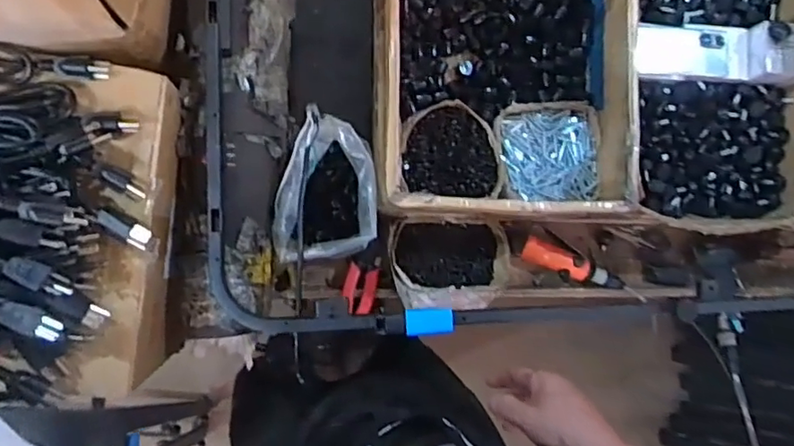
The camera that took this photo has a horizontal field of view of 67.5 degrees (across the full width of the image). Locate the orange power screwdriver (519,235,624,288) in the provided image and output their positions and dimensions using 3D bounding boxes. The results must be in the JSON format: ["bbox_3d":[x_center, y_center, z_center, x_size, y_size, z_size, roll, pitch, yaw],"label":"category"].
[{"bbox_3d":[0.289,0.073,0.980,0.178,0.053,0.045,23,85,-6],"label":"orange power screwdriver"}]

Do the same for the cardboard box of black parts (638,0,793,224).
[{"bbox_3d":[0.512,-0.294,0.916,0.281,0.125,0.602,0,88,-8],"label":"cardboard box of black parts"}]

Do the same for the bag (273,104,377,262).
[{"bbox_3d":[-0.095,-0.047,0.782,0.126,0.127,0.182,-1,88,-8],"label":"bag"}]

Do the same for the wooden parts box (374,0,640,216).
[{"bbox_3d":[0.146,-0.272,0.842,0.342,0.170,0.516,3,87,-8],"label":"wooden parts box"}]

